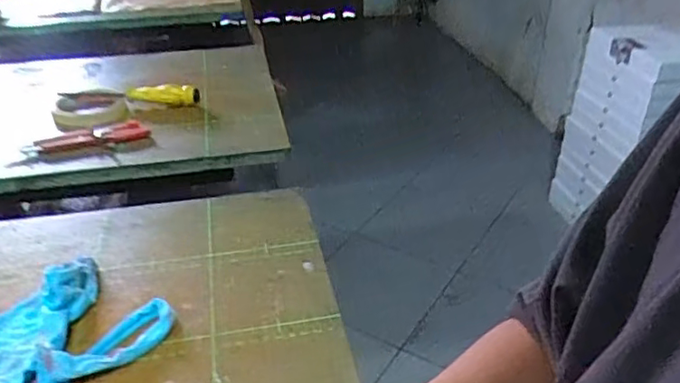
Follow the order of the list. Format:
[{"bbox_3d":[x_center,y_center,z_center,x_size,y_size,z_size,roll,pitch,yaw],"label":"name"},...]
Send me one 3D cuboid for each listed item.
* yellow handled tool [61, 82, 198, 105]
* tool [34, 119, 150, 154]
[{"bbox_3d":[-0.291,-0.138,0.831,0.188,0.031,0.033,3,31,4],"label":"yellow handled tool"},{"bbox_3d":[-0.306,-0.070,0.736,0.132,0.017,0.041,-7,32,-13],"label":"tool"}]

